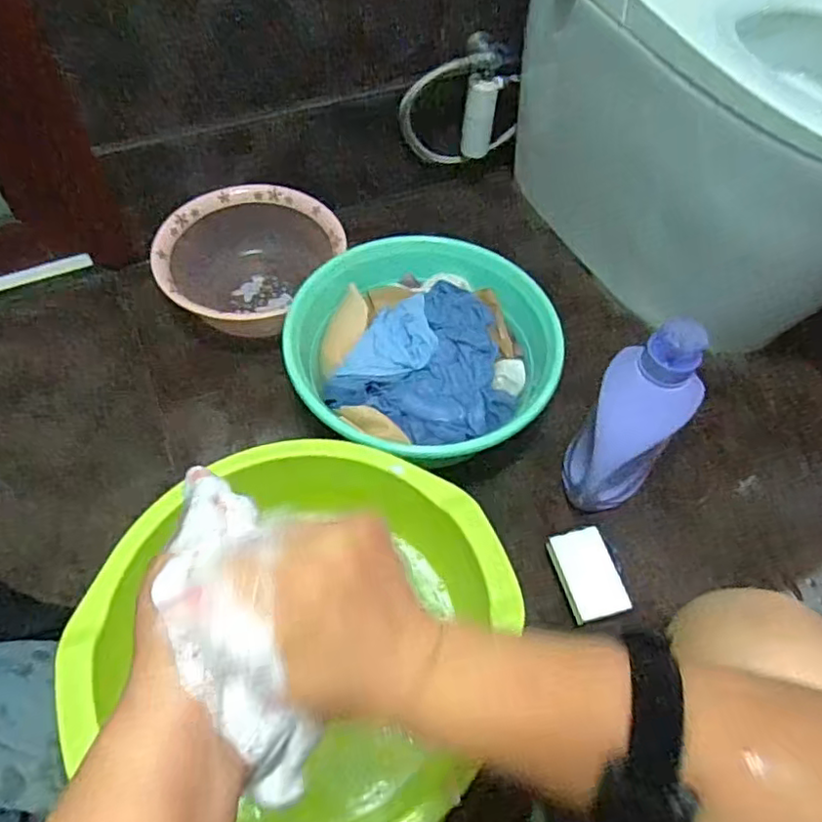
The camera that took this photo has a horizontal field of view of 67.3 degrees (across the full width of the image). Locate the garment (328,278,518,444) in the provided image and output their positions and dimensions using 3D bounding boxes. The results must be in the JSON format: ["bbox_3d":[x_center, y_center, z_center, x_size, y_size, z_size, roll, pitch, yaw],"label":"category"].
[{"bbox_3d":[0.047,-0.069,0.908,0.232,0.045,0.271,28,60,14],"label":"garment"}]

